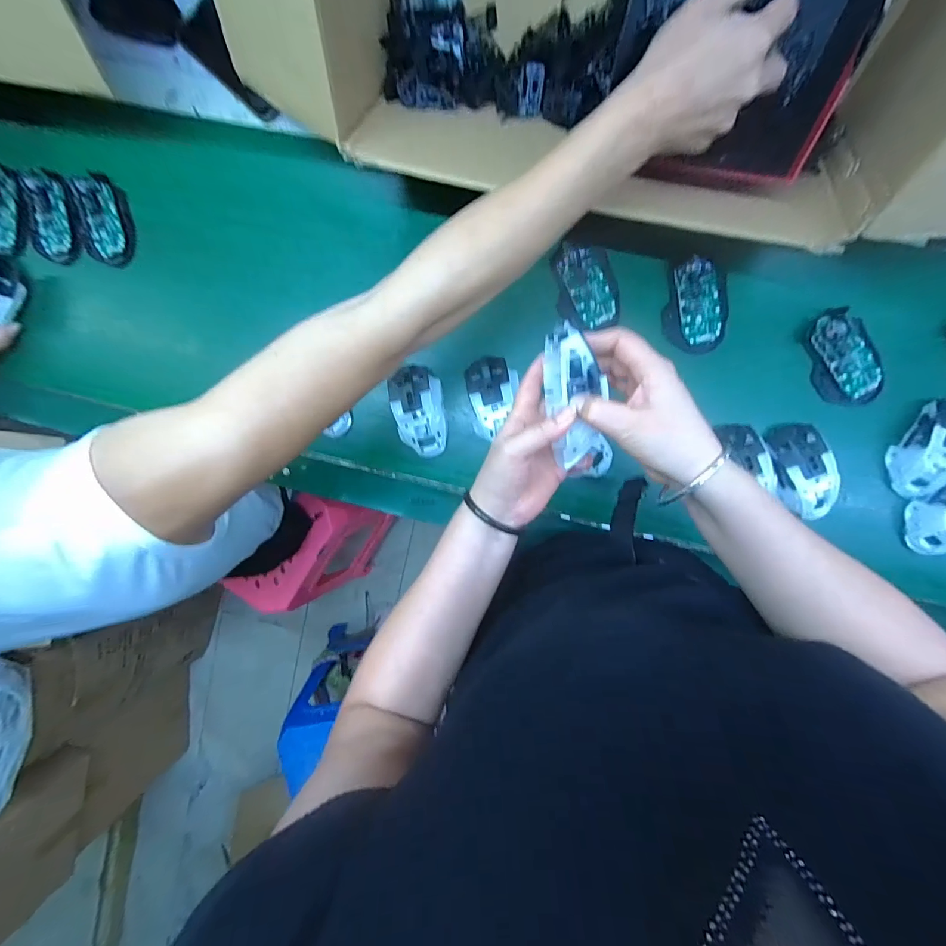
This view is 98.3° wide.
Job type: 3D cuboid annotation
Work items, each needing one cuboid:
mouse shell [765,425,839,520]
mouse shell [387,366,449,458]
[{"bbox_3d":[0.395,-0.001,0.486,0.066,0.036,0.117,-18,93,7],"label":"mouse shell"},{"bbox_3d":[-0.067,-0.079,0.527,0.062,0.042,0.114,-15,94,6],"label":"mouse shell"}]

